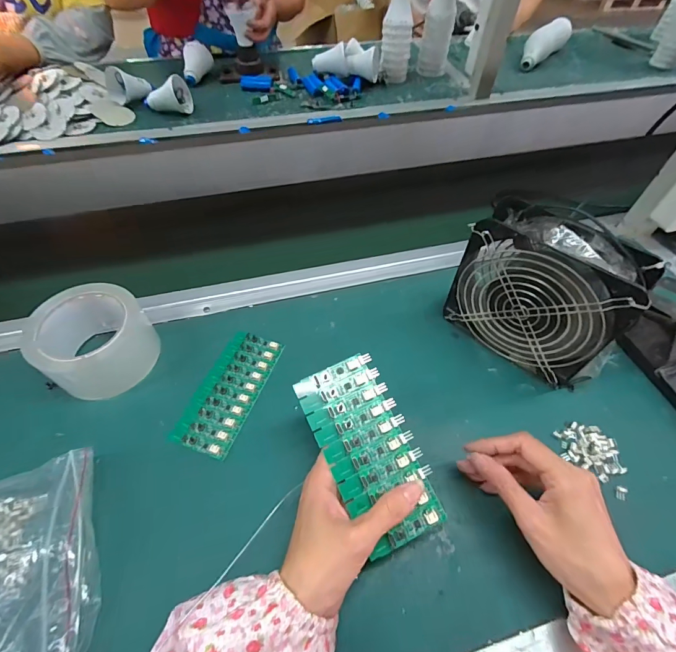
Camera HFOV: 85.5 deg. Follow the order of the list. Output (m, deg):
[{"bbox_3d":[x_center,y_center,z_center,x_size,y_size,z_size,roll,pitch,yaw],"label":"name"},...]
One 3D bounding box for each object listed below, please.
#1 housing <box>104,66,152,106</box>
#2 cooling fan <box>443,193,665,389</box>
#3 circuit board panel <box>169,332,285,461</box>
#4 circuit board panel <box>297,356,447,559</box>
[{"bbox_3d":[-0.438,-0.502,0.760,0.083,0.071,0.076,-20,56,-15],"label":"housing"},{"bbox_3d":[0.200,-0.029,0.367,0.156,0.153,0.063,38,62,25],"label":"cooling fan"},{"bbox_3d":[-0.114,0.064,0.383,0.064,0.009,0.134,17,54,11],"label":"circuit board panel"},{"bbox_3d":[0.024,0.093,0.283,0.067,0.006,0.138,-24,72,-10],"label":"circuit board panel"}]

